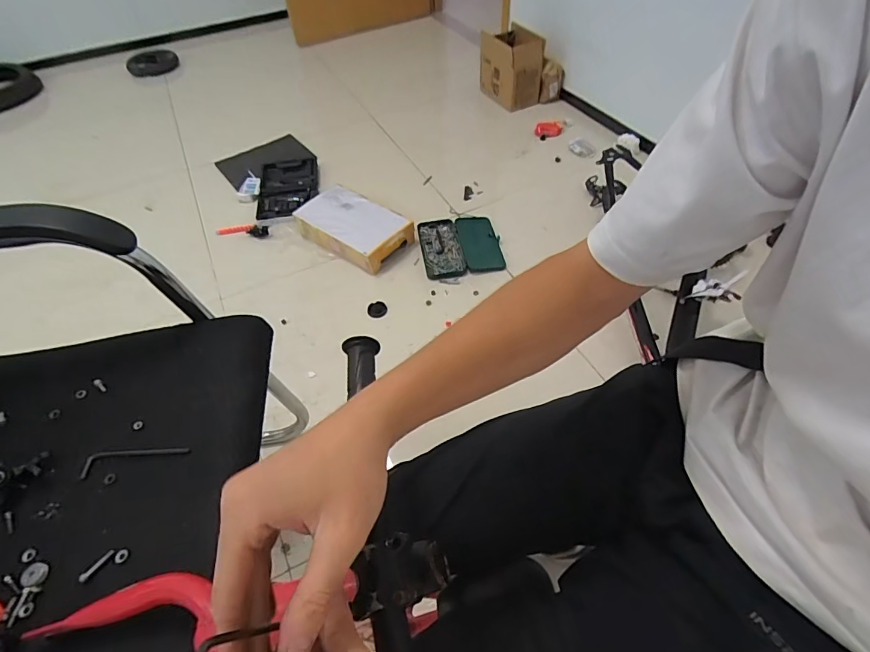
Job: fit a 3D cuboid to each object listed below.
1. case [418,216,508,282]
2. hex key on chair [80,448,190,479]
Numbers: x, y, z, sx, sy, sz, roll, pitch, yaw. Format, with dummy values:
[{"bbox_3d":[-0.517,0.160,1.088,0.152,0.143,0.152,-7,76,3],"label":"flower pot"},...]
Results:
[{"bbox_3d":[0.081,-0.253,1.388,0.248,0.031,0.246,-9,53,-5],"label":"case"},{"bbox_3d":[-0.347,0.150,0.512,0.121,0.008,0.025,-12,53,-7],"label":"hex key on chair"}]

